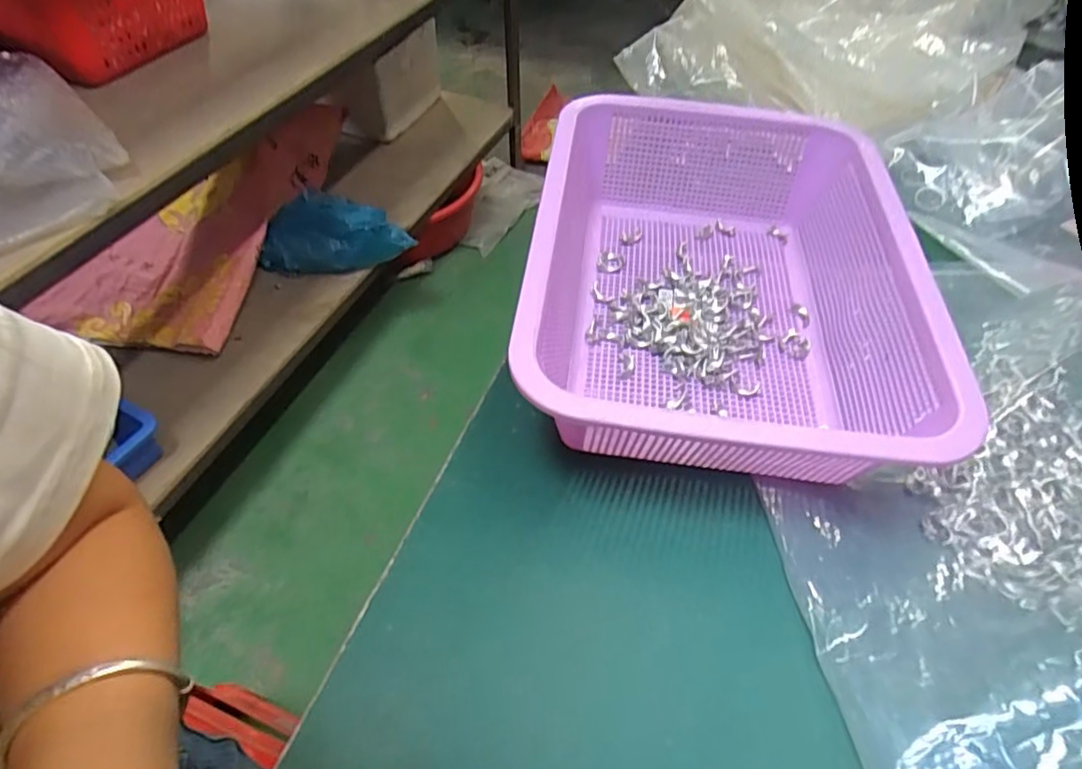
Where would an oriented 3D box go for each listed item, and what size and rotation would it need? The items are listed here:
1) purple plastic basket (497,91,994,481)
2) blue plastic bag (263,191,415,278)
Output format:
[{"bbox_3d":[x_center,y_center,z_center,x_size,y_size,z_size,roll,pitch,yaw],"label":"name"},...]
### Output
[{"bbox_3d":[0.106,-0.062,0.380,0.217,0.086,0.284,5,51,2],"label":"purple plastic basket"},{"bbox_3d":[-0.389,-0.282,1.157,0.288,0.140,0.089,5,50,3],"label":"blue plastic bag"}]

